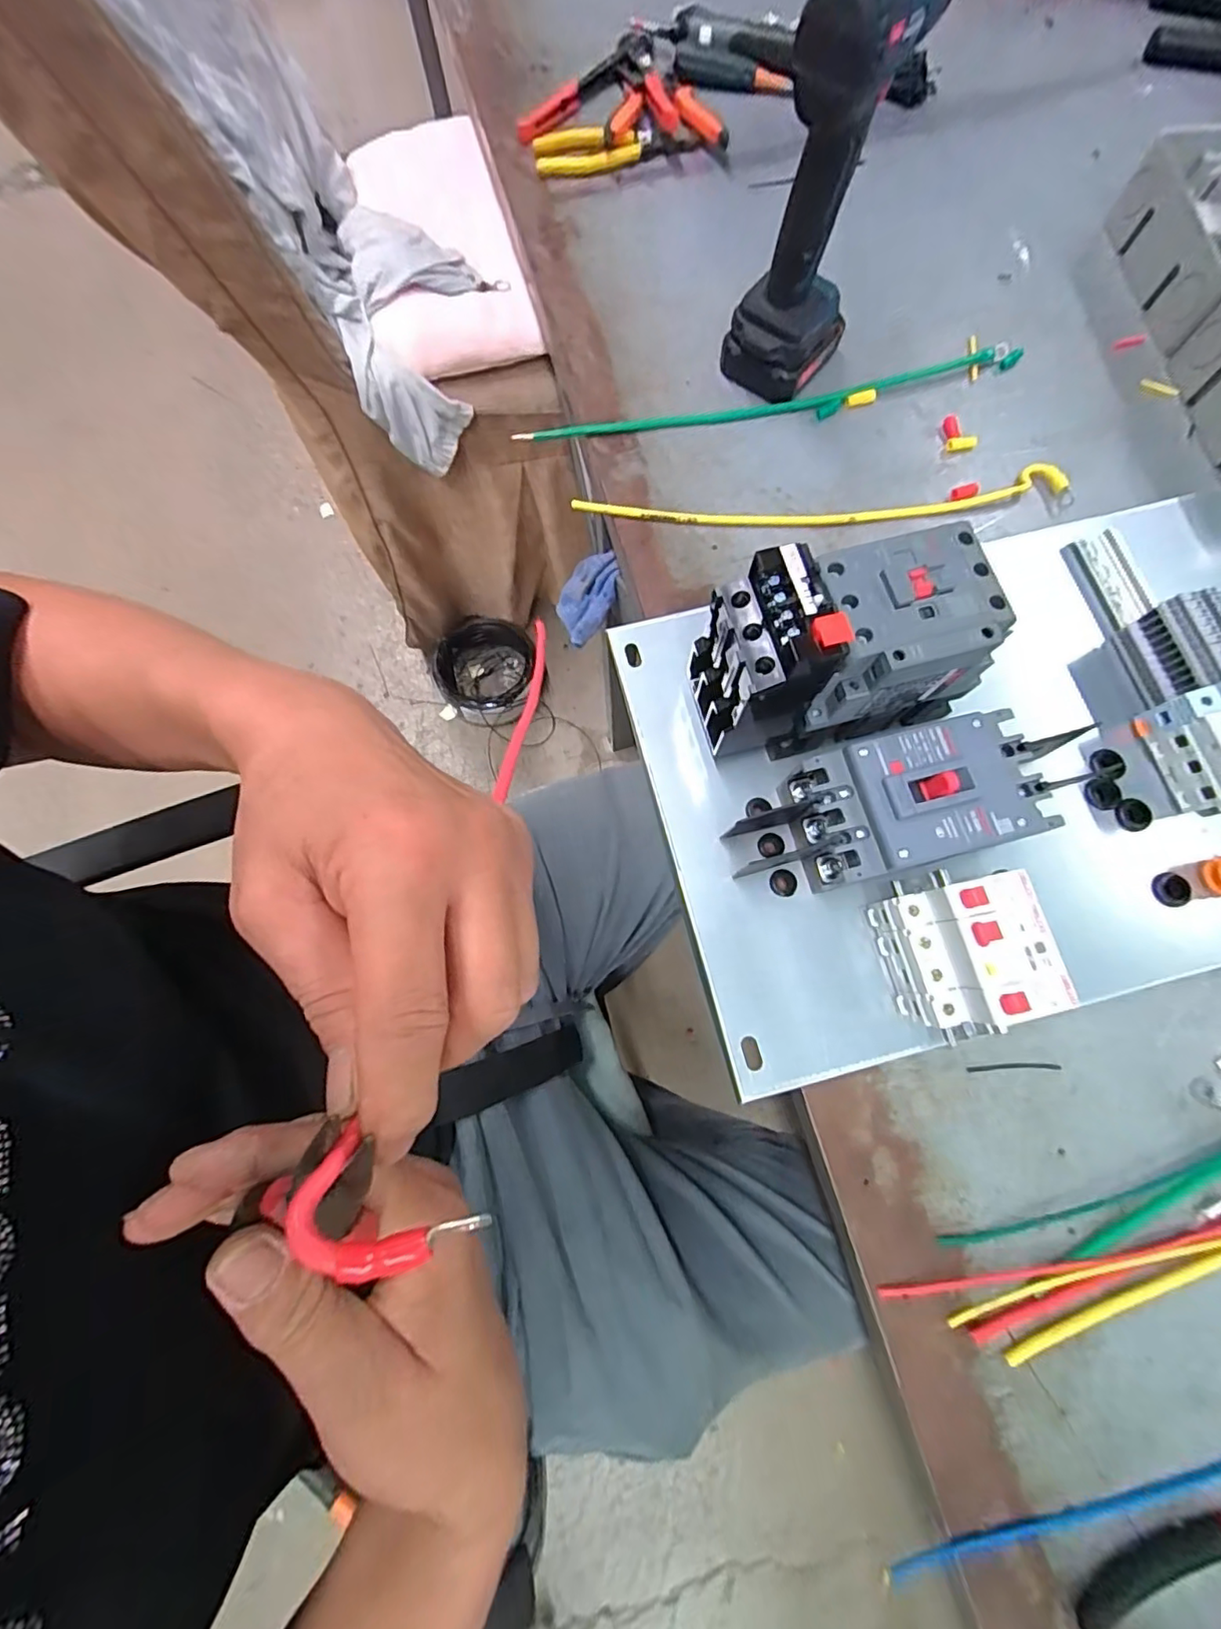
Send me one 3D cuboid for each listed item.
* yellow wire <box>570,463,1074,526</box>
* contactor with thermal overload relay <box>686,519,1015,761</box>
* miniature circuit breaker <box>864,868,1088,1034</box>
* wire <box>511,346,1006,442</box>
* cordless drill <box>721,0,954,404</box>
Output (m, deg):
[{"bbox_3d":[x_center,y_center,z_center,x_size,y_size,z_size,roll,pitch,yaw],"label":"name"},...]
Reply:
[{"bbox_3d":[0.167,-0.251,0.457,0.392,0.007,0.038,-3,75,0],"label":"yellow wire"},{"bbox_3d":[0.133,-0.092,0.346,0.154,0.137,0.079,-14,75,-3],"label":"contactor with thermal overload relay"},{"bbox_3d":[0.202,0.076,0.331,0.072,0.082,0.076,-13,75,-3],"label":"miniature circuit breaker"},{"bbox_3d":[0.132,-0.350,0.484,0.428,0.010,0.025,-12,75,-2],"label":"wire"},{"bbox_3d":[0.160,-0.444,0.401,0.074,0.215,0.145,31,78,9],"label":"cordless drill"}]

